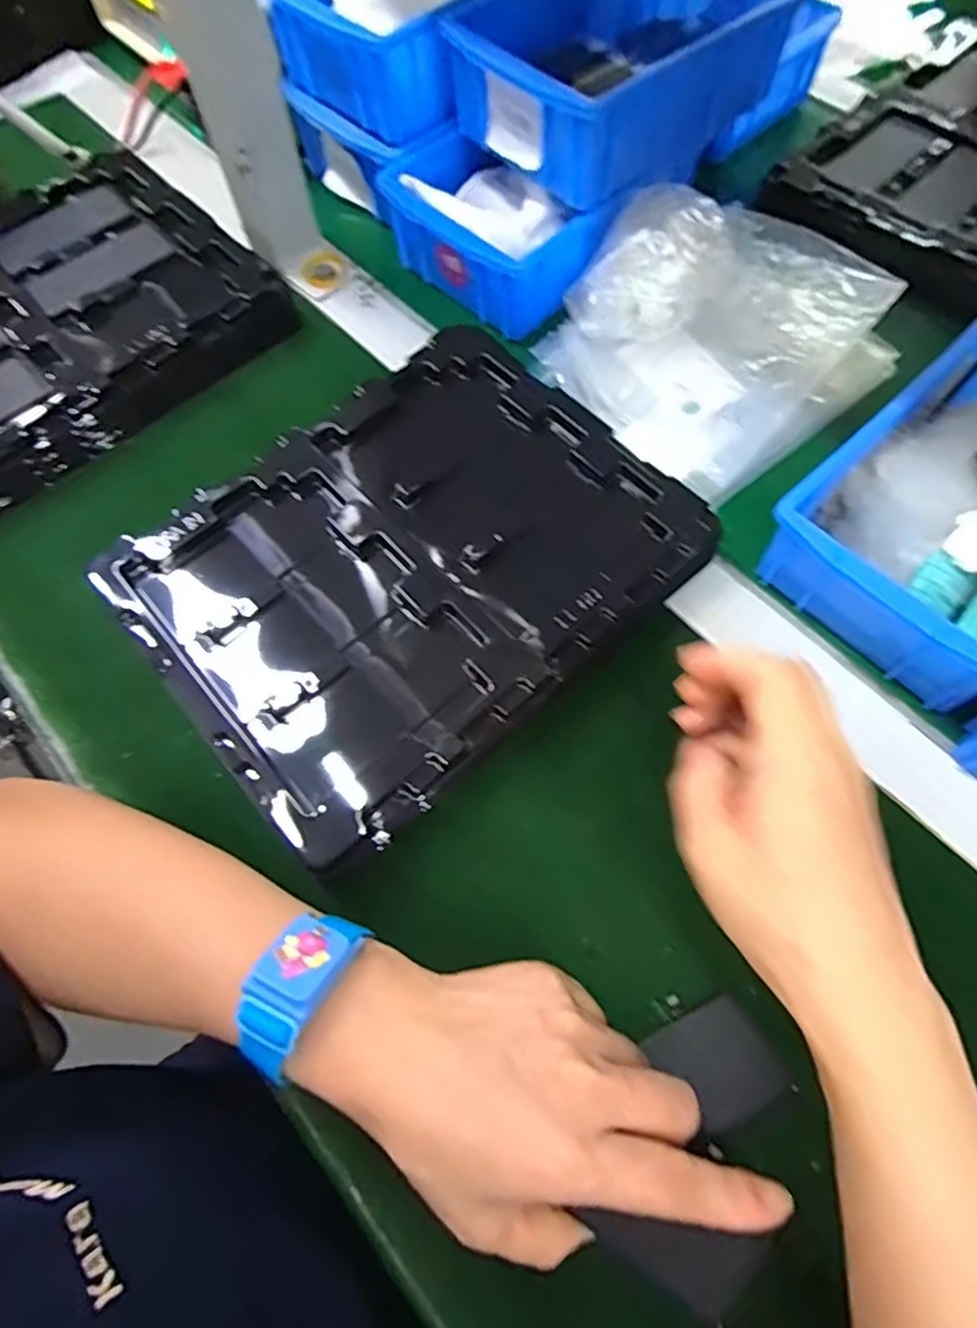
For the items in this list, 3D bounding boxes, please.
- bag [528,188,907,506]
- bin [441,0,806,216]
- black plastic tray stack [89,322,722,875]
[{"bbox_3d":[0.155,-0.221,0.440,0.218,0.072,0.174,-42,71,-15],"label":"bag"},{"bbox_3d":[0.086,-0.381,0.449,0.194,0.086,0.125,-39,70,-14],"label":"bin"},{"bbox_3d":[-0.043,-0.056,0.379,0.272,0.026,0.217,-41,71,-14],"label":"black plastic tray stack"}]

